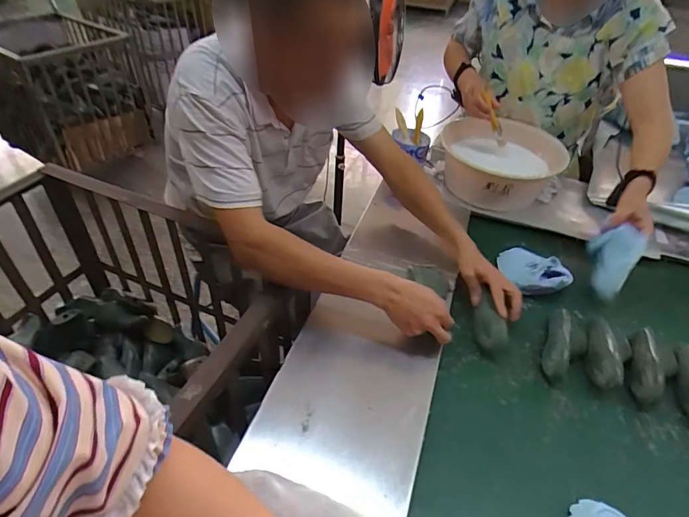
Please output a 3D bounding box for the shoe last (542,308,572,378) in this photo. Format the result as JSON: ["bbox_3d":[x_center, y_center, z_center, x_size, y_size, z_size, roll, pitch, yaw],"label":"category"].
[{"bbox_3d":[0.390,0.150,0.797,0.048,0.054,0.155,20,43,17],"label":"shoe last"}]

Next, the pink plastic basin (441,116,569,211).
[{"bbox_3d":[0.398,-0.238,1.118,0.280,0.148,0.273,7,41,4],"label":"pink plastic basin"}]

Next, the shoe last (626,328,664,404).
[{"bbox_3d":[0.535,0.187,0.772,0.056,0.053,0.164,23,44,20],"label":"shoe last"}]

